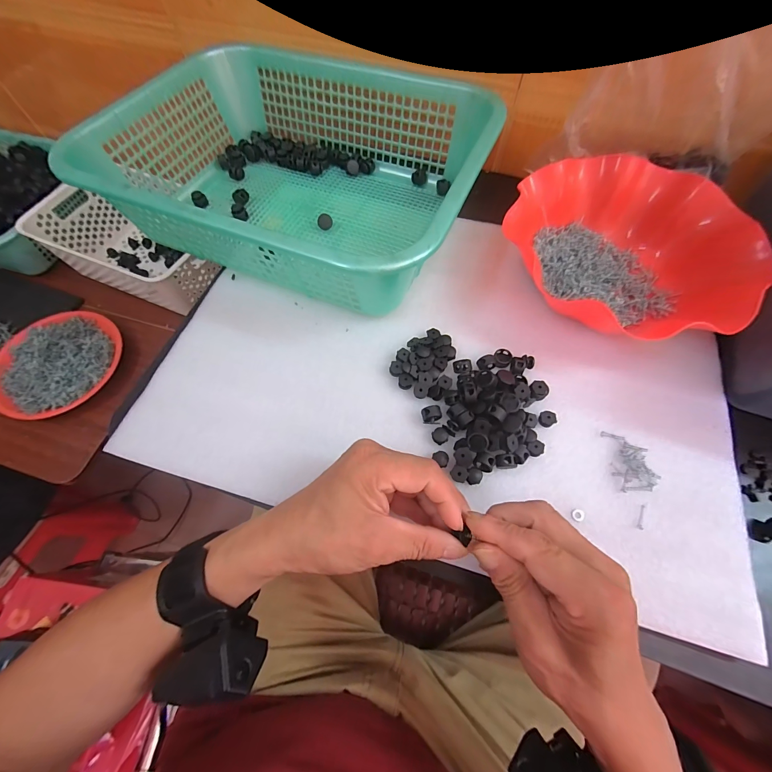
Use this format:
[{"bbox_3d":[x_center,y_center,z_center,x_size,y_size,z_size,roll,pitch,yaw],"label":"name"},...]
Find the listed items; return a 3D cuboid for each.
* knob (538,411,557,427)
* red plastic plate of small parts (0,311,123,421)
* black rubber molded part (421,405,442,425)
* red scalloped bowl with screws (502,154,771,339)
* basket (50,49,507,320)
[{"bbox_3d":[0.143,0.029,0.300,0.013,0.009,0.013,0,67,1],"label":"knob"},{"bbox_3d":[-0.534,-0.038,0.547,0.181,0.032,0.178,0,65,0],"label":"red plastic plate of small parts"},{"bbox_3d":[0.040,0.026,0.297,0.017,0.011,0.015,-10,67,-3],"label":"black rubber molded part"},{"bbox_3d":[0.234,-0.143,0.345,0.216,0.056,0.196,-4,67,-1],"label":"red scalloped bowl with screws"},{"bbox_3d":[-0.095,-0.239,0.364,0.378,0.102,0.286,20,69,9],"label":"basket"}]

